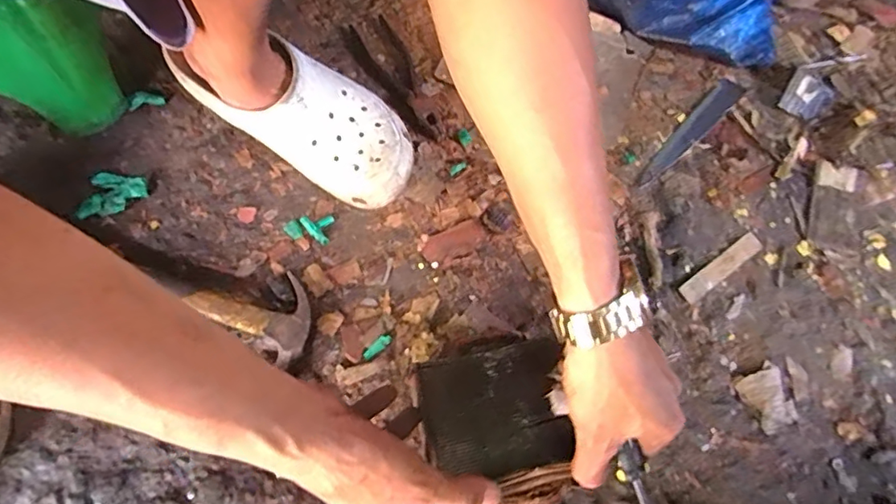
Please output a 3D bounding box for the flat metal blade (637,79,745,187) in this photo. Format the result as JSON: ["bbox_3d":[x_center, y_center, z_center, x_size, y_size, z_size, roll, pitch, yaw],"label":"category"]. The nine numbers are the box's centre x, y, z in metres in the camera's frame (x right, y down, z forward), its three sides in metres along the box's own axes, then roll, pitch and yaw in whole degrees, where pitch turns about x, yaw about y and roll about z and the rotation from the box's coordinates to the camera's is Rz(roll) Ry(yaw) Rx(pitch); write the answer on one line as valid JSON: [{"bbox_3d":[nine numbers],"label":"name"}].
[{"bbox_3d":[0.271,-0.134,0.608,0.029,0.005,0.189,41,70,17],"label":"flat metal blade"}]

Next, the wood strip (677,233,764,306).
[{"bbox_3d":[0.273,0.016,0.546,0.105,0.004,0.021,-33,72,-16],"label":"wood strip"}]

